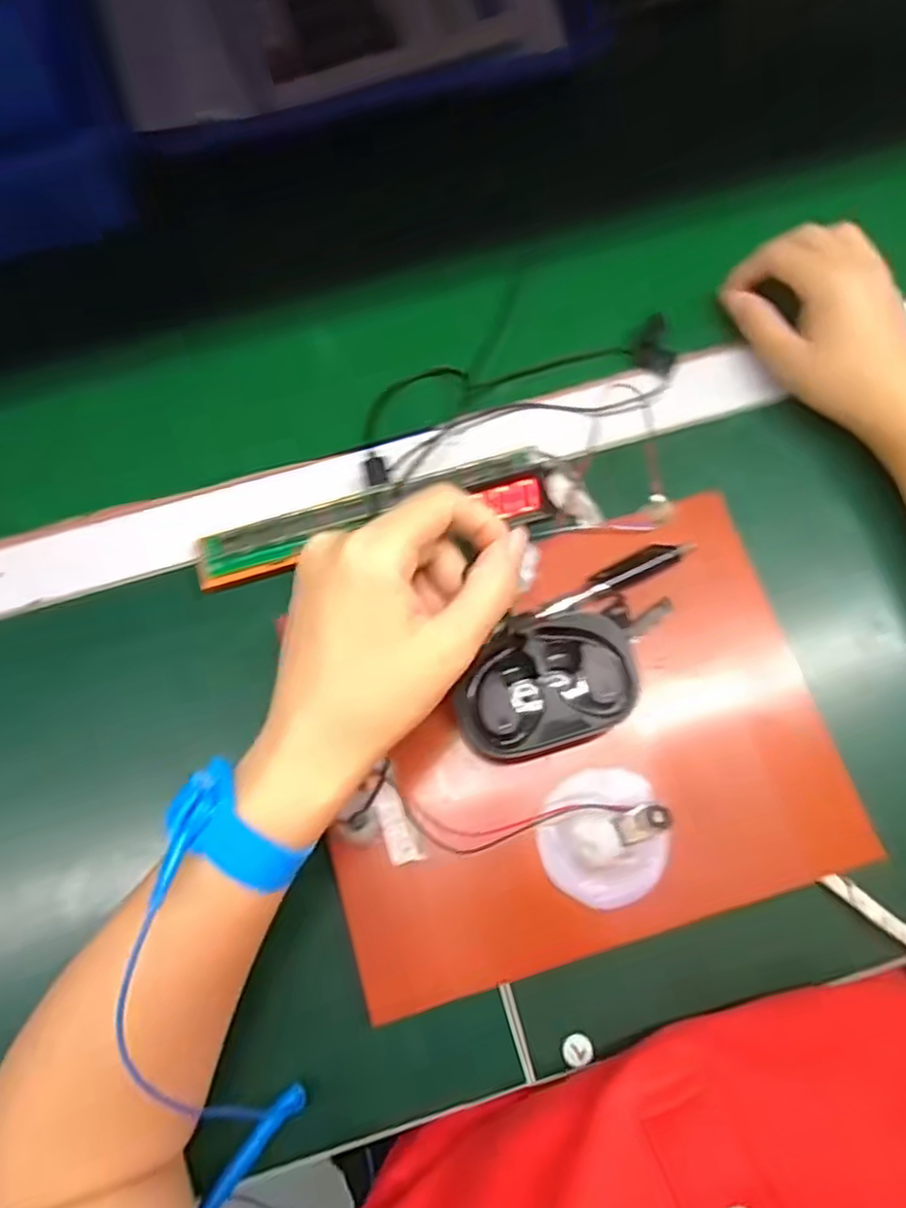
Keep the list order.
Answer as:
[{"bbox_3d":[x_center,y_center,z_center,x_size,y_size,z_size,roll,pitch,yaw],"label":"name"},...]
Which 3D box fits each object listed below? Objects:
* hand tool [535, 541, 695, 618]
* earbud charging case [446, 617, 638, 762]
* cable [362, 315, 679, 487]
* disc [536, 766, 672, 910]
[{"bbox_3d":[0.084,-0.014,0.367,0.088,0.011,0.014,-25,74,-6],"label":"hand tool"},{"bbox_3d":[0.045,0.042,0.343,0.086,0.026,0.059,-17,73,-4],"label":"earbud charging case"},{"bbox_3d":[0.038,-0.132,0.425,0.198,0.019,0.095,-15,49,-3],"label":"cable"},{"bbox_3d":[0.072,0.112,0.334,0.059,0.019,0.060,0,73,1],"label":"disc"}]

